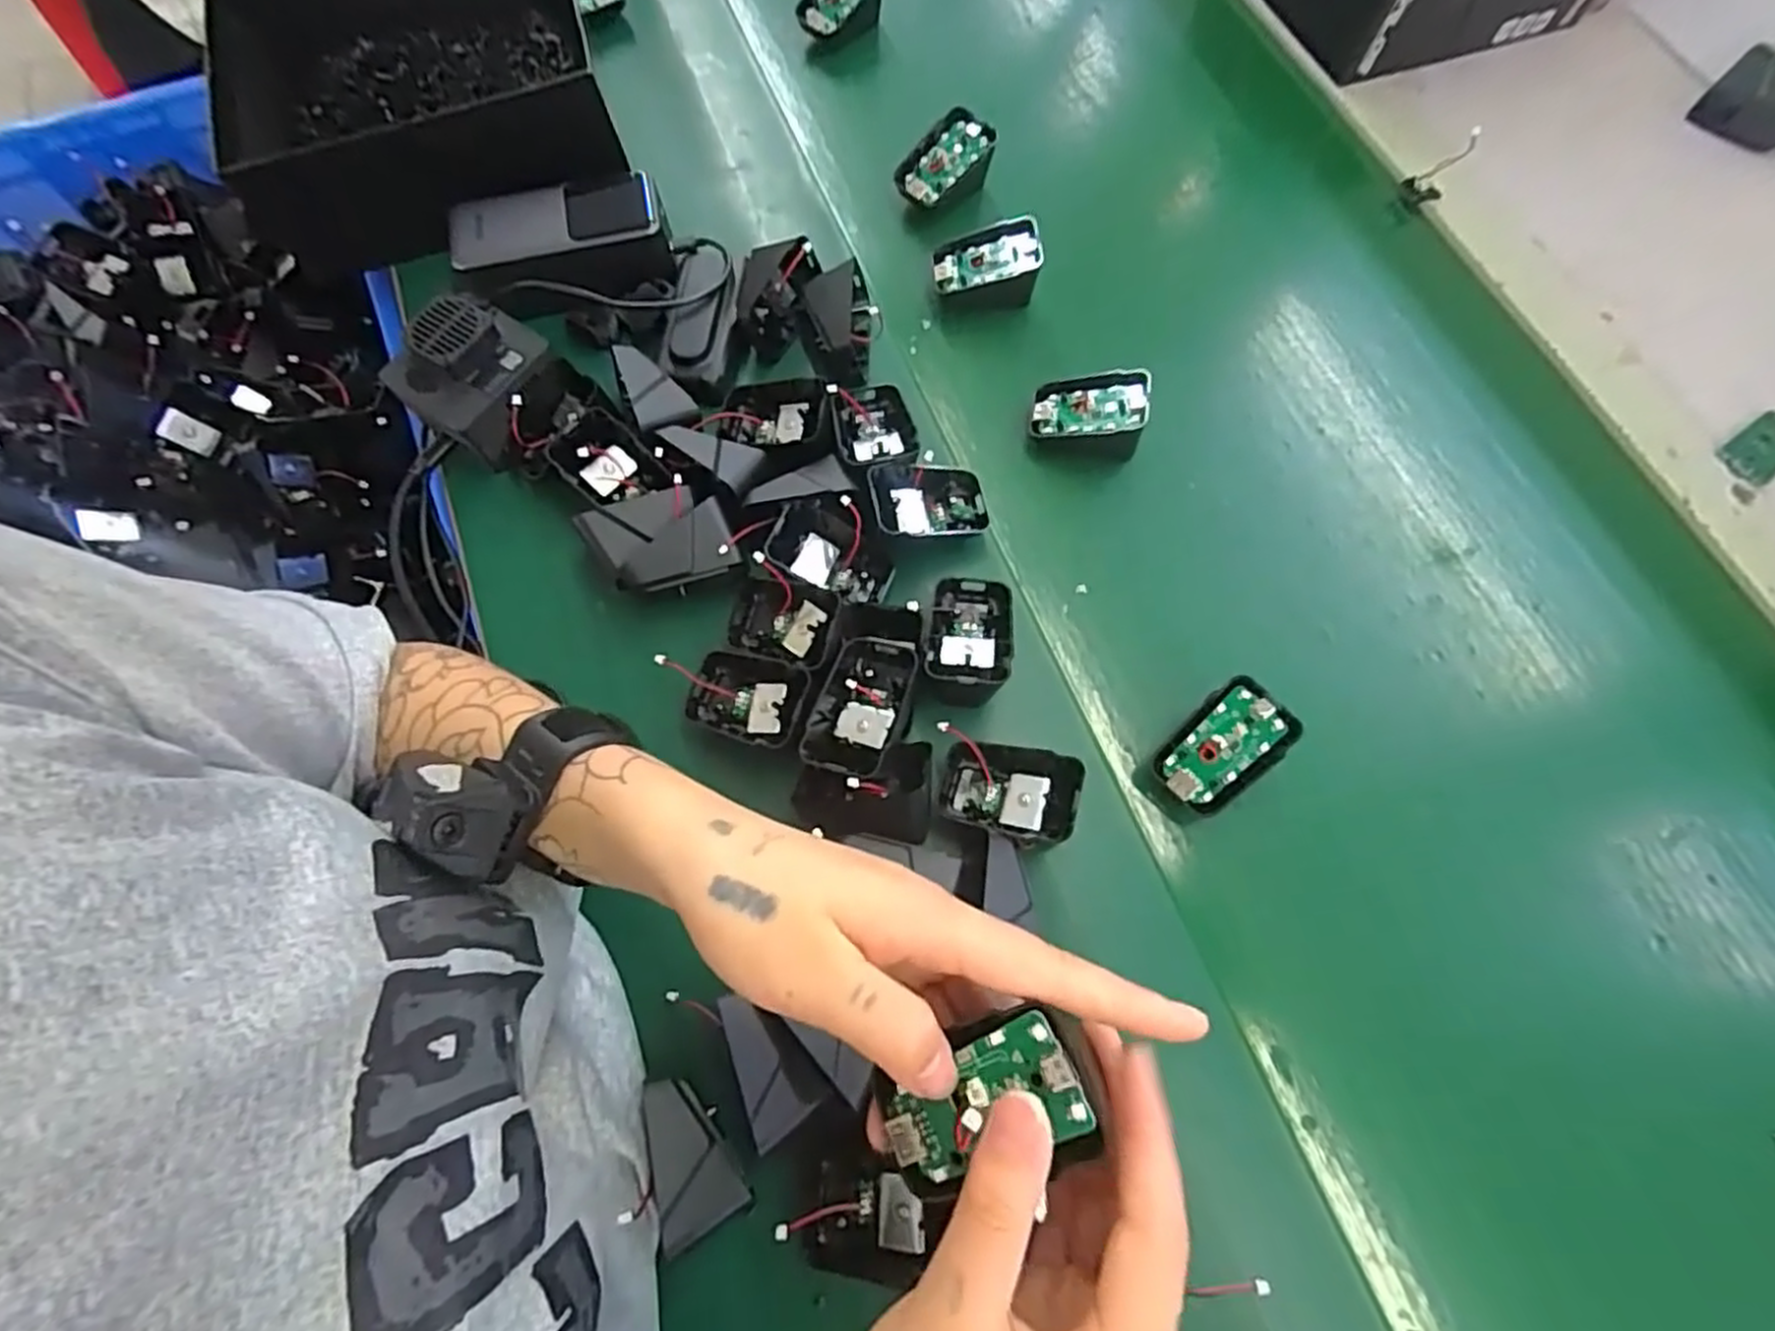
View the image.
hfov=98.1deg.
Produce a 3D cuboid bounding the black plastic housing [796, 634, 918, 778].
[{"bbox_3d":[-0.013,0.022,0.387,0.042,0.030,0.073,17,71,5],"label":"black plastic housing"}]

